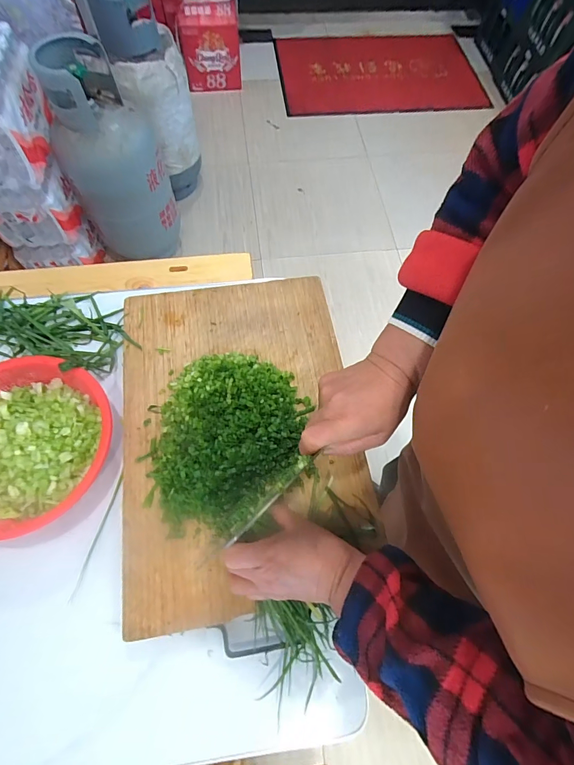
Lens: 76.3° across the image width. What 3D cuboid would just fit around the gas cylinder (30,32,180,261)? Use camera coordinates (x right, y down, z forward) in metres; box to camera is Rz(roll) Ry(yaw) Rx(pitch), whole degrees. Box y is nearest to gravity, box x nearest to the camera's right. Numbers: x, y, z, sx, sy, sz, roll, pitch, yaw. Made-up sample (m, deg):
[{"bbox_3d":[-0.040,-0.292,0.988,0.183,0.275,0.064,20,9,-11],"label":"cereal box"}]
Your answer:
[{"bbox_3d":[-0.580,-0.730,1.257,0.311,0.595,0.300,-31,71,-14],"label":"gas cylinder"}]

